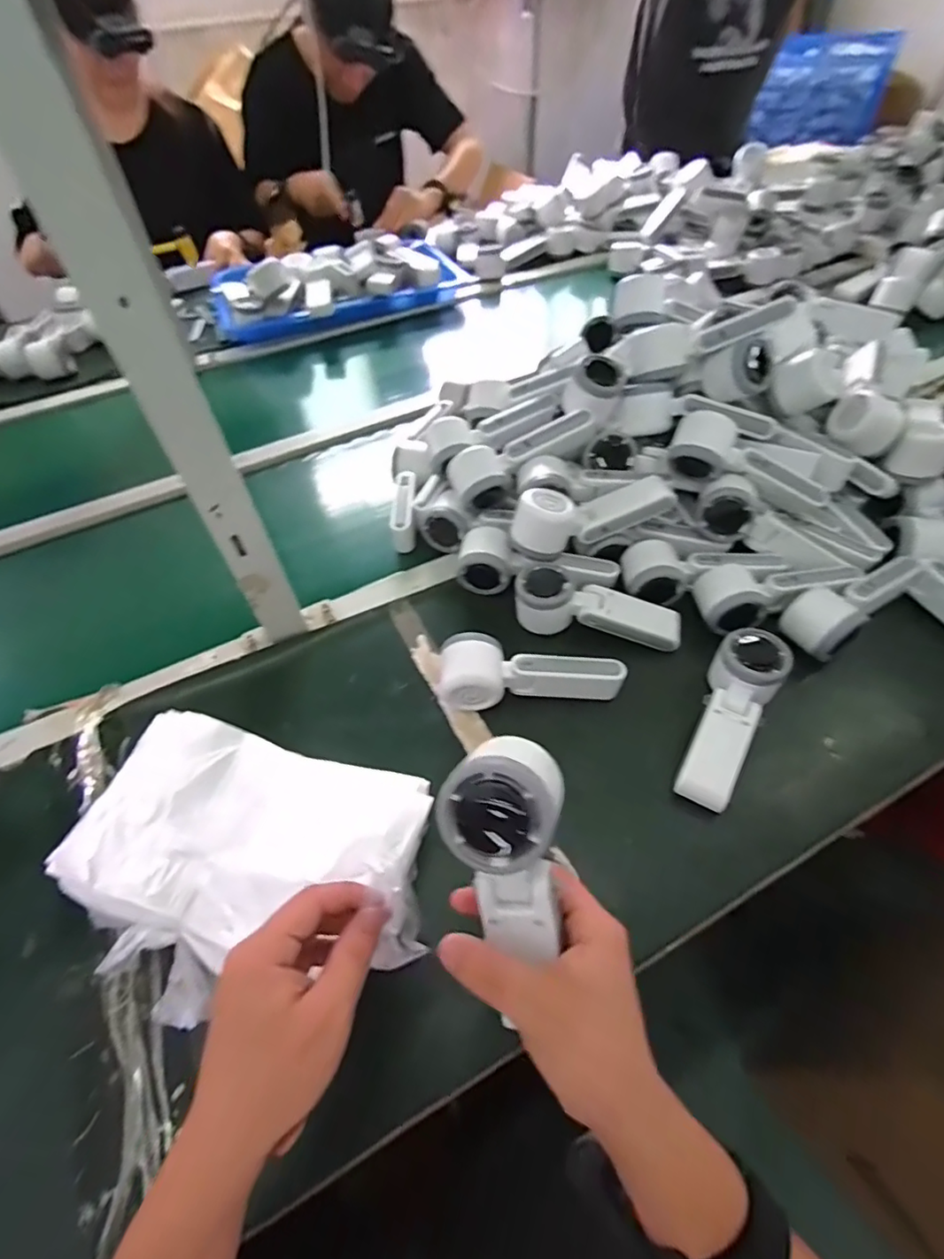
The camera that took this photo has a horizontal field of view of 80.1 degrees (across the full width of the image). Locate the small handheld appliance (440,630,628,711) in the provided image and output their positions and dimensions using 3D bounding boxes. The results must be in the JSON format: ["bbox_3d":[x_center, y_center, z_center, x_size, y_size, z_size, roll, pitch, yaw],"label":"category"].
[{"bbox_3d":[0.056,0.043,0.529,0.167,0.048,0.062,2,52,5],"label":"small handheld appliance"}]

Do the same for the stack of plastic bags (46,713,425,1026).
[{"bbox_3d":[-0.162,0.175,0.416,0.246,0.063,0.186,10,53,11],"label":"stack of plastic bags"}]

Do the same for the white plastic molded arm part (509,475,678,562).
[{"bbox_3d":[0.123,-0.116,0.588,0.165,0.055,0.051,-14,53,-8],"label":"white plastic molded arm part"}]

